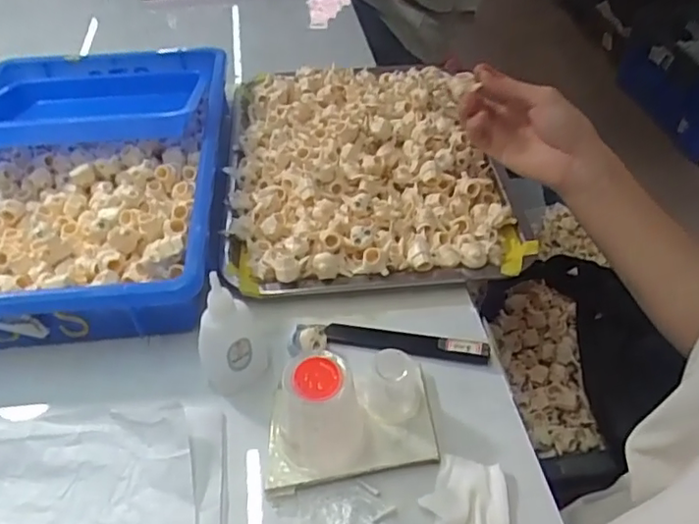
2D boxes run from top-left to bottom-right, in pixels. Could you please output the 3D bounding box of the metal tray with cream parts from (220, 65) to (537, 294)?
[{"bbox_3d":[0.013,-0.110,0.565,0.252,0.044,0.326,-4,45,-4],"label":"metal tray with cream parts"}]

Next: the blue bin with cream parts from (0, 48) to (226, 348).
[{"bbox_3d":[-0.243,-0.084,0.535,0.246,0.063,0.363,-4,45,-4],"label":"blue bin with cream parts"}]

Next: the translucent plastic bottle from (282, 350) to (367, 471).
[{"bbox_3d":[-0.016,0.090,0.351,0.048,0.073,0.043,-5,46,-3],"label":"translucent plastic bottle"}]

